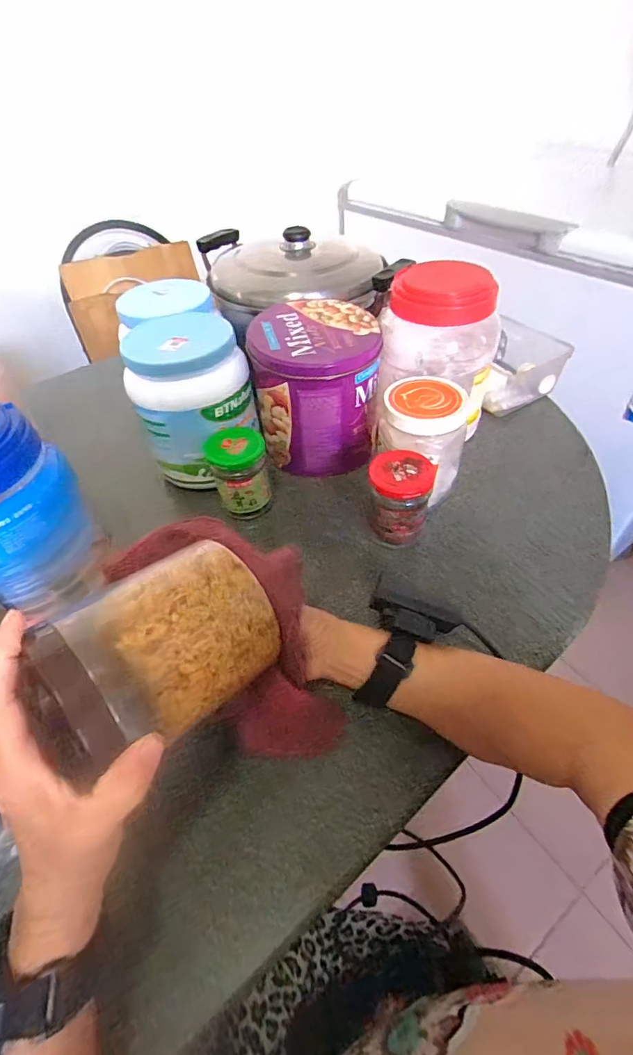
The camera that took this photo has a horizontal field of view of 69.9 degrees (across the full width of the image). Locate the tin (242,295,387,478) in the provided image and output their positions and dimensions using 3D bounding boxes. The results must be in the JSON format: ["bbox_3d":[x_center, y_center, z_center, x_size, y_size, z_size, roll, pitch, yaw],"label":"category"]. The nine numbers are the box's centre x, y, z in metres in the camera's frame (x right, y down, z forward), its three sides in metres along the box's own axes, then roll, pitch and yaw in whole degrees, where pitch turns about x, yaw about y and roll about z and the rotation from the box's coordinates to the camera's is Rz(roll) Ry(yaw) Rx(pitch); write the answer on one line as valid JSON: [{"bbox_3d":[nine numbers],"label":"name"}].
[{"bbox_3d":[-0.001,-0.171,0.561,0.144,0.154,0.140,-8,47,-3],"label":"tin"}]

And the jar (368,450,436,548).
[{"bbox_3d":[0.087,-0.027,0.479,0.061,0.087,0.060,-2,47,2],"label":"jar"}]

